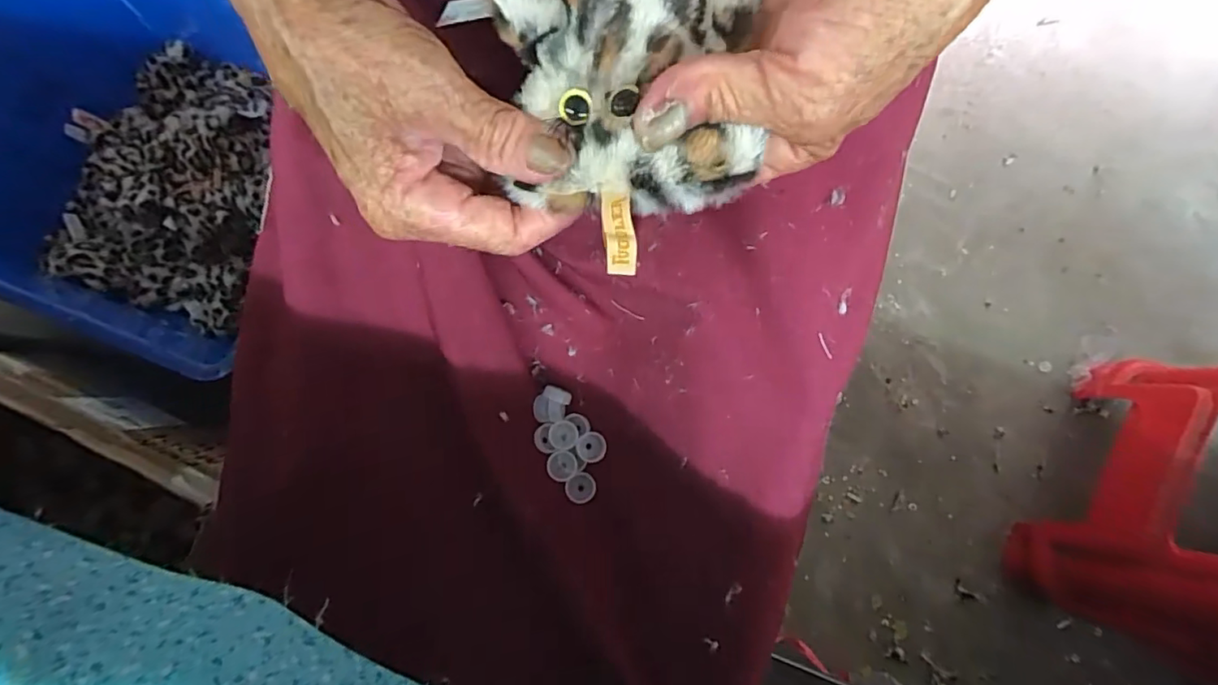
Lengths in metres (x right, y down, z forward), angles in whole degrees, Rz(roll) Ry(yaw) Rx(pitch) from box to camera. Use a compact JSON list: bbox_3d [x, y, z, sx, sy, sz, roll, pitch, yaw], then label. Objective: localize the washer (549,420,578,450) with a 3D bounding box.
[{"bbox_3d":[-0.026,0.053,0.308,0.016,0.006,0.016,-6,79,-1],"label":"washer"}]

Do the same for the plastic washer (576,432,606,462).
[{"bbox_3d":[-0.010,0.059,0.305,0.017,0.004,0.016,0,79,0],"label":"plastic washer"}]

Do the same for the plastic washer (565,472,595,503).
[{"bbox_3d":[-0.016,0.081,0.304,0.016,0.005,0.015,0,79,0],"label":"plastic washer"}]

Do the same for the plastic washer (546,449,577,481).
[{"bbox_3d":[-0.026,0.069,0.303,0.016,0.007,0.016,-5,79,-1],"label":"plastic washer"}]

